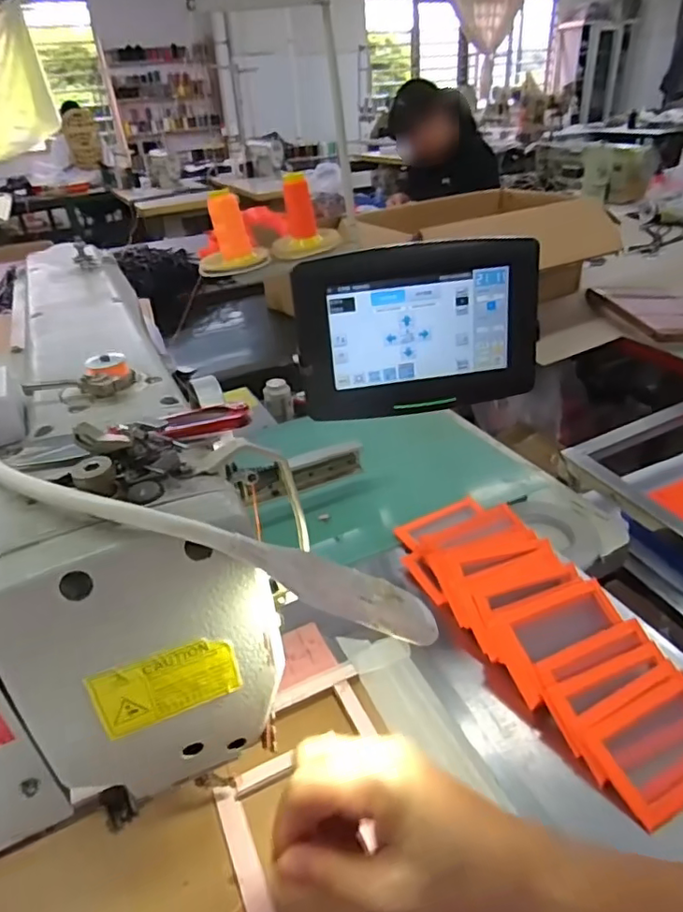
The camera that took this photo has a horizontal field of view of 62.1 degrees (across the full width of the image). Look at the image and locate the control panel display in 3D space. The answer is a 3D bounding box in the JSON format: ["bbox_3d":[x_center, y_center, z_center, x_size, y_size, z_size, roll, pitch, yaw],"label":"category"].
[{"bbox_3d":[0.067,-0.105,0.478,0.205,0.135,0.028,-9,34,-7],"label":"control panel display"}]

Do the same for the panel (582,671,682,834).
[{"bbox_3d":[0.228,0.203,0.396,0.103,0.006,0.064,-19,54,-21],"label":"panel"}]

